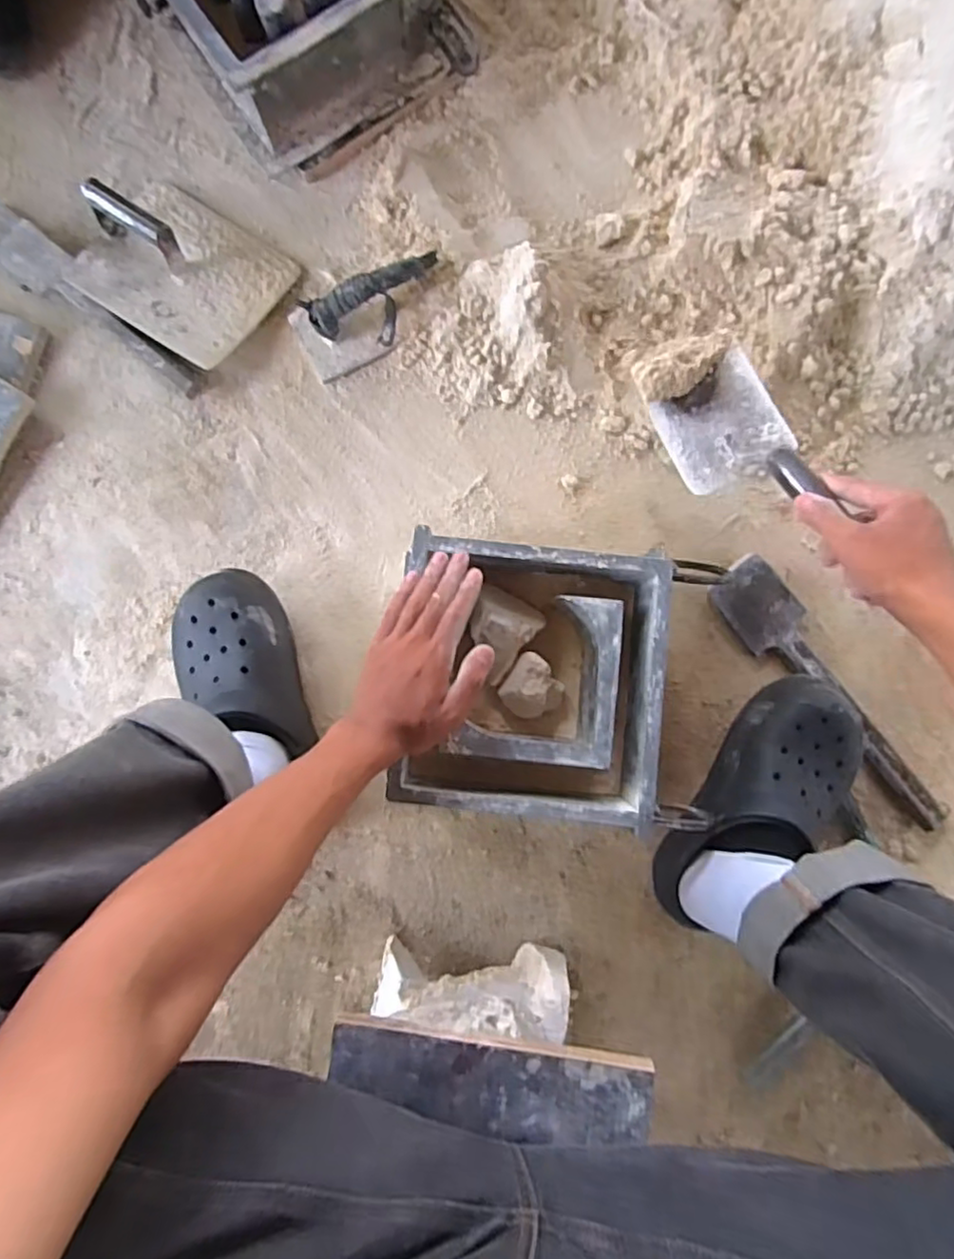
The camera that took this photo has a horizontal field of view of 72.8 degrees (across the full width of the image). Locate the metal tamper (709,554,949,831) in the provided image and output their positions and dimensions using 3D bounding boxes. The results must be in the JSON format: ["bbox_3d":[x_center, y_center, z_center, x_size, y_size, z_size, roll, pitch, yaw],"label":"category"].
[{"bbox_3d":[0.378,0.071,0.690,0.074,0.022,0.338,-38,86,-2],"label":"metal tamper"}]

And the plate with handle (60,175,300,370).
[{"bbox_3d":[-0.331,-0.404,0.713,0.212,0.058,0.167,34,86,3],"label":"plate with handle"}]

